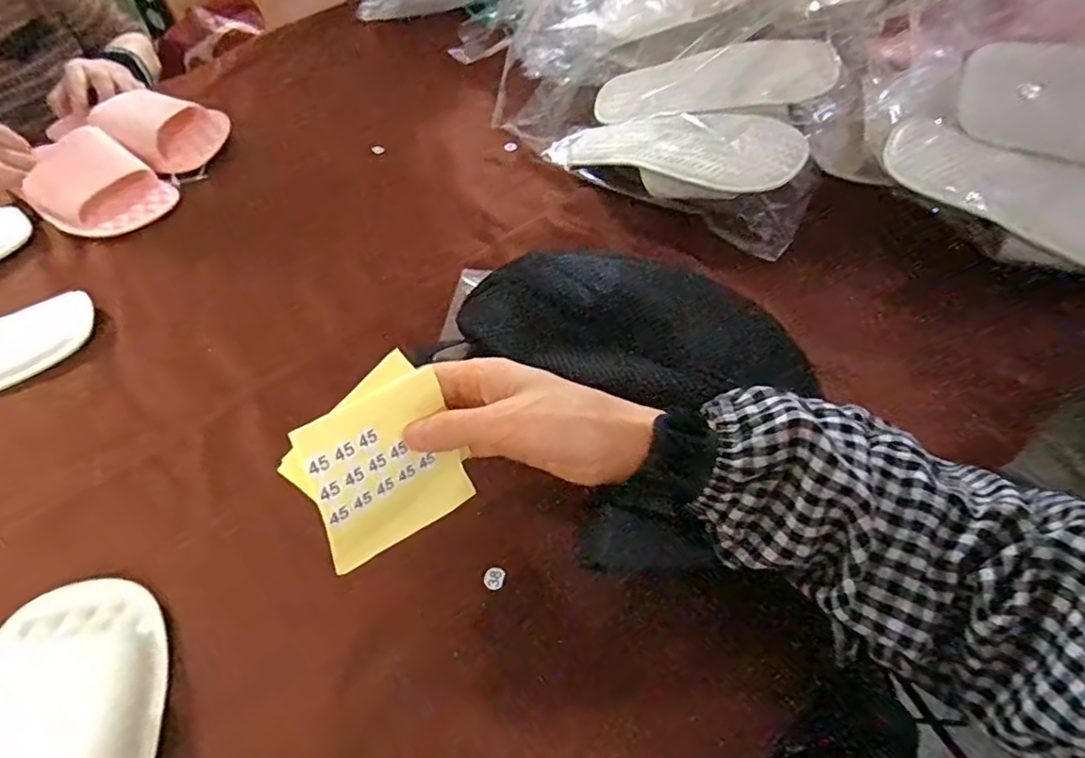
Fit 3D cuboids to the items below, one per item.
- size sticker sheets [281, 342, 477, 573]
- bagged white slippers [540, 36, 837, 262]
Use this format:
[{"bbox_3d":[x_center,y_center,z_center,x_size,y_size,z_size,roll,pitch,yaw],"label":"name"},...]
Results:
[{"bbox_3d":[-0.082,0.045,0.327,0.019,0.087,0.086,10,38,43],"label":"size sticker sheets"},{"bbox_3d":[0.147,-0.250,0.598,0.266,0.097,0.169,30,58,25],"label":"bagged white slippers"}]

